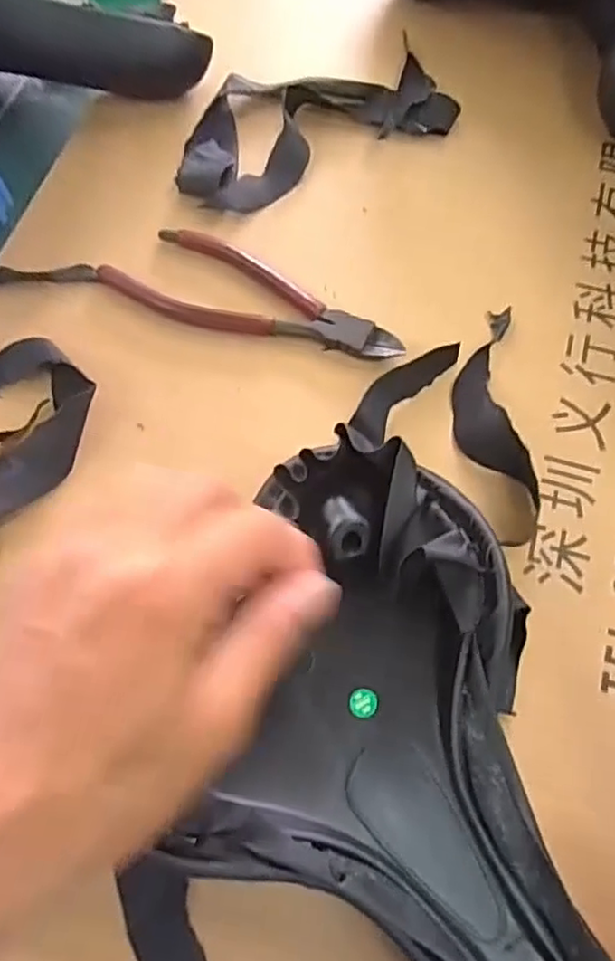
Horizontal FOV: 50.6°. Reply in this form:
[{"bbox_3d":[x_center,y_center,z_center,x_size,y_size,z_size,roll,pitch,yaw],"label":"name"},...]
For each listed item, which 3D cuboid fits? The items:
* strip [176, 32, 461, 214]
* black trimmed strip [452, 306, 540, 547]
[{"bbox_3d":[-0.001,-0.224,0.400,0.175,0.019,0.090,-26,70,-10],"label":"strip"},{"bbox_3d":[0.093,-0.031,0.329,0.036,0.006,0.130,0,68,0],"label":"black trimmed strip"}]

